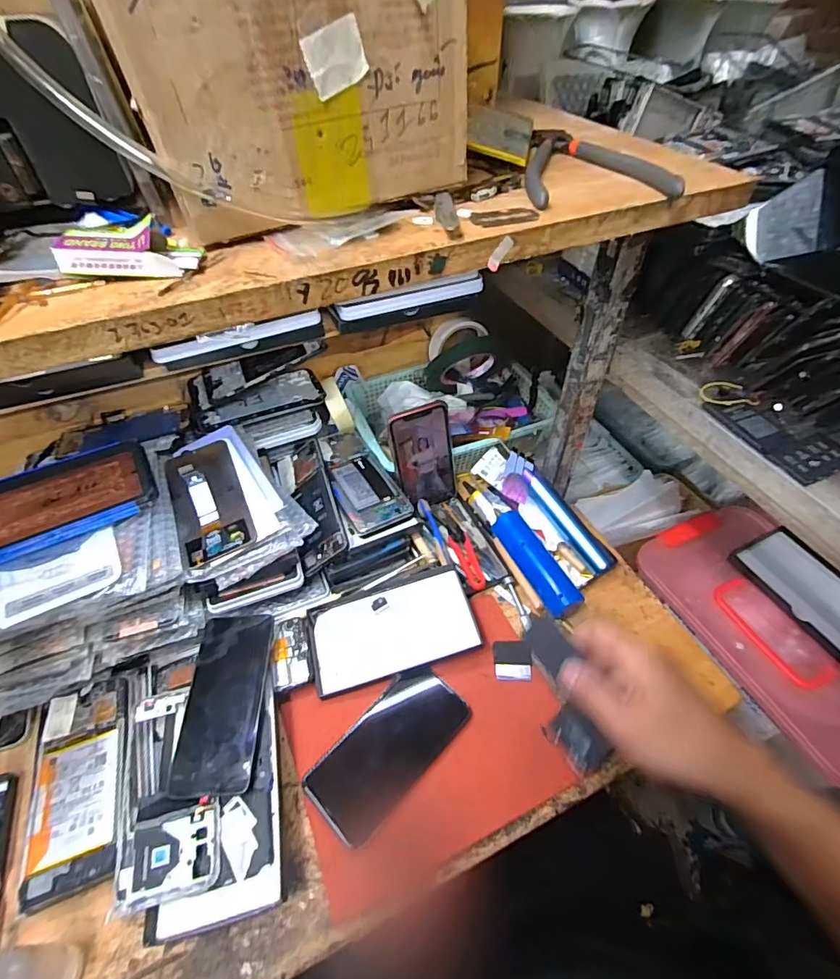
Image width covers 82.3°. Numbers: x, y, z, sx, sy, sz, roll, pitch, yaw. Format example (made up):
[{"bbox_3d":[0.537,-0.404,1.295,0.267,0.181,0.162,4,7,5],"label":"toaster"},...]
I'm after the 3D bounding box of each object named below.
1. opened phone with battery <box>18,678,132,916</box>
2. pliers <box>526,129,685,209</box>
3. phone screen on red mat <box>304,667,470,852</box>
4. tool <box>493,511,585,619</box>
[{"bbox_3d":[-0.301,0.255,0.425,0.076,0.014,0.167,-16,51,-13],"label":"opened phone with battery"},{"bbox_3d":[0.119,-0.226,0.335,0.095,0.015,0.137,1,49,1],"label":"pliers"},{"bbox_3d":[-0.028,0.241,0.454,0.075,0.013,0.153,36,58,27],"label":"phone screen on red mat"},{"bbox_3d":[0.132,0.087,0.560,0.042,0.047,0.136,-23,53,-18],"label":"tool"}]

